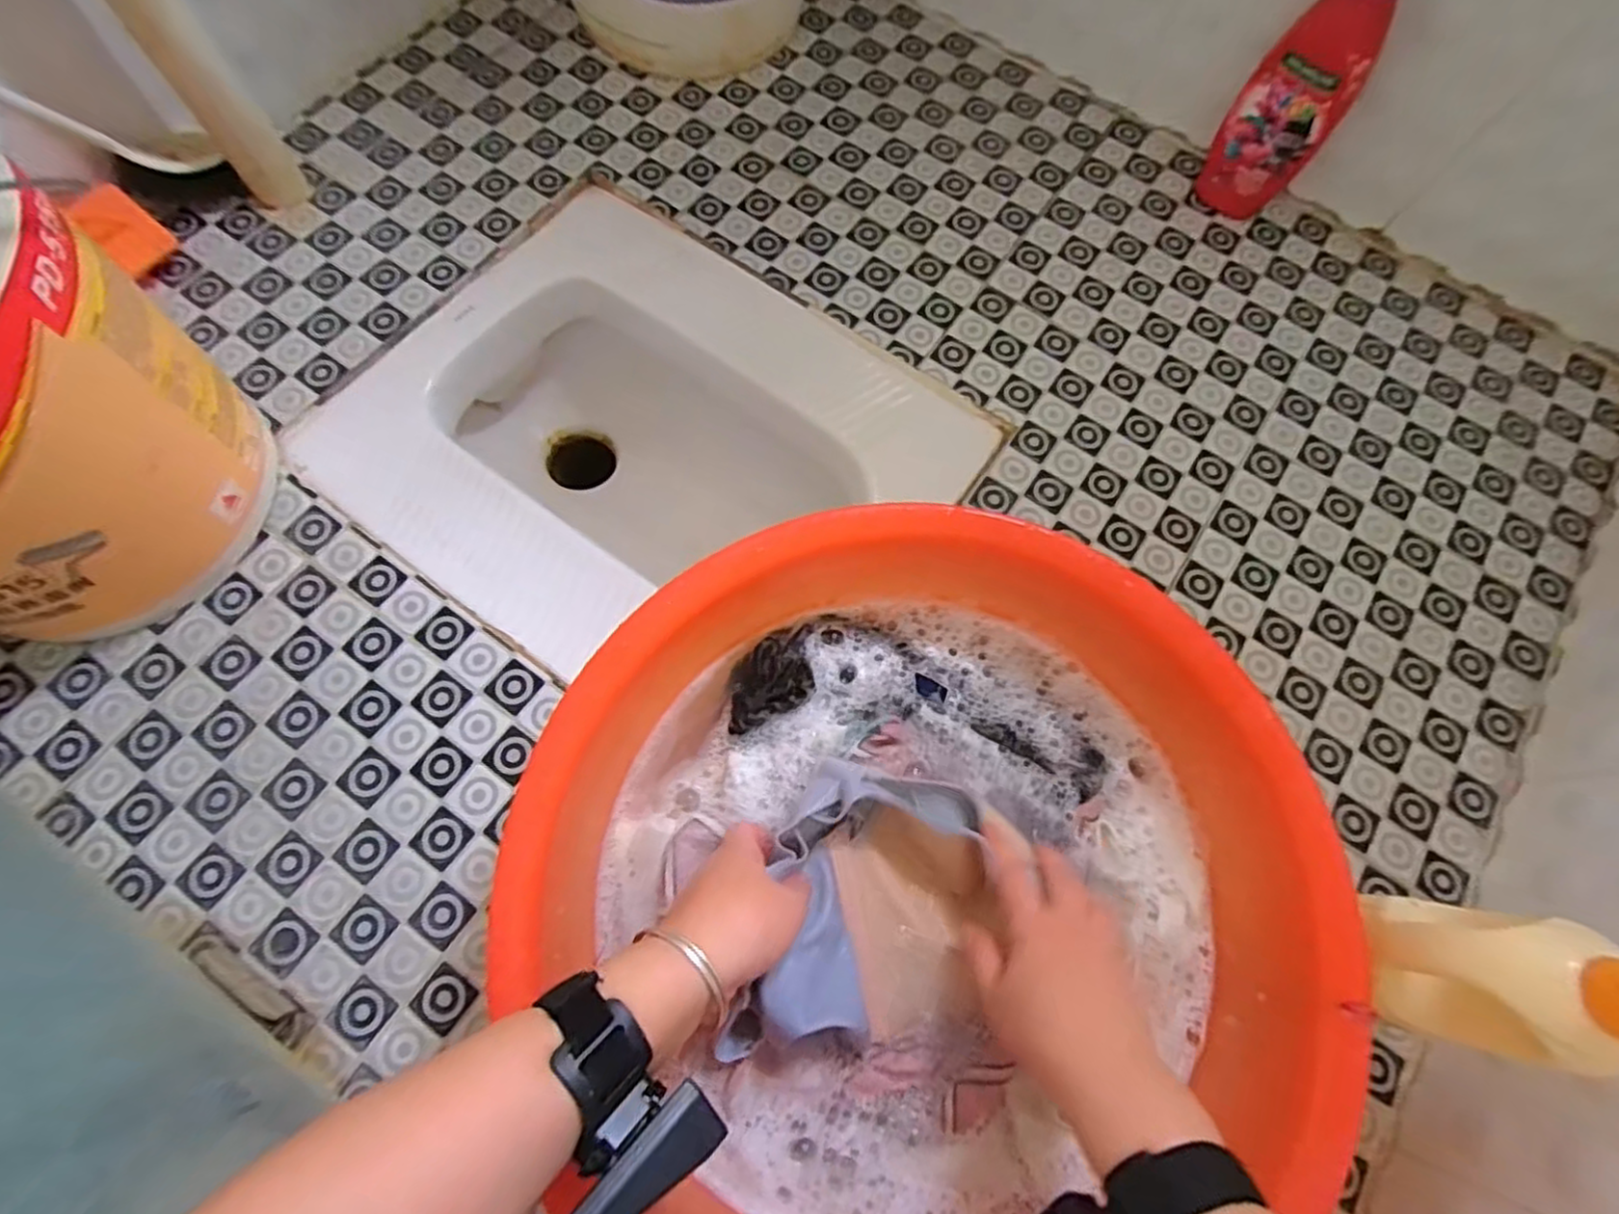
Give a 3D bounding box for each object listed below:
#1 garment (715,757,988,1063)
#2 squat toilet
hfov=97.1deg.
[{"bbox_3d":[0.042,0.184,0.433,0.137,0.063,0.163,11,70,3],"label":"garment"},{"bbox_3d":[-0.152,-0.116,0.703,0.478,0.197,0.391,36,73,9],"label":"squat toilet"}]

